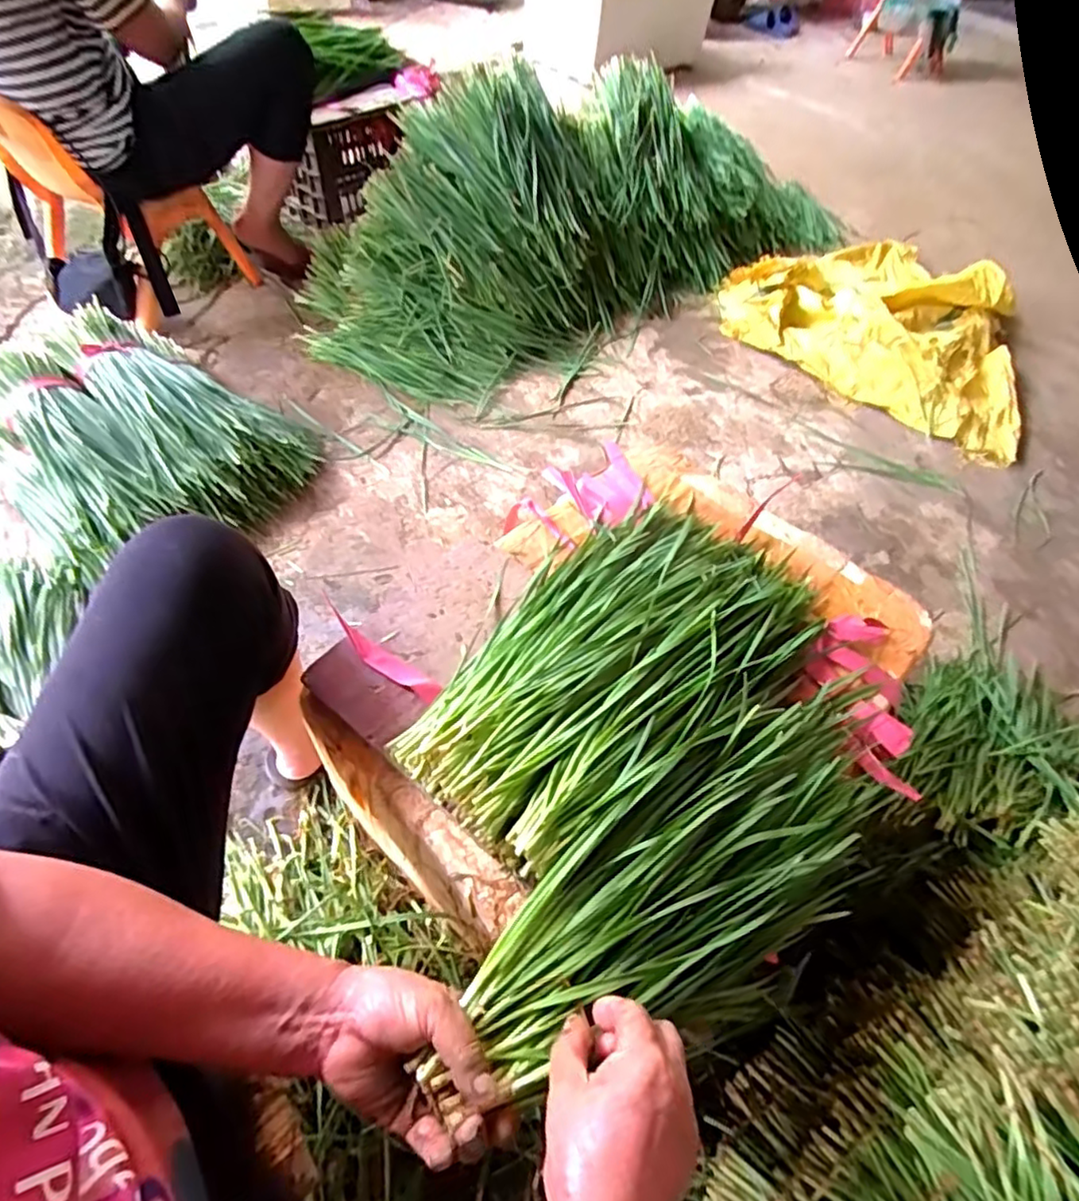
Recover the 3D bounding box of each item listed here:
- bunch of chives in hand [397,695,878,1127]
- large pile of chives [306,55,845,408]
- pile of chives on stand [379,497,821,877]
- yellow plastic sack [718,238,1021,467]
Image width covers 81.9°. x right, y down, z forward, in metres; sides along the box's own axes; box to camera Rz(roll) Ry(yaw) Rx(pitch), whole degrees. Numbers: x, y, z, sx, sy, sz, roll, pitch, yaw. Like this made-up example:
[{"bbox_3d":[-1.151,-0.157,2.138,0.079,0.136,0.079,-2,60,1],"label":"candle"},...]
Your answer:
[{"bbox_3d":[0.133,0.212,0.479,0.412,0.071,0.159,-18,57,-34],"label":"bunch of chives in hand"},{"bbox_3d":[0.180,-0.950,1.460,1.431,0.415,0.486,-30,65,-25],"label":"large pile of chives"},{"bbox_3d":[0.083,0.043,0.581,0.425,0.087,0.232,-36,67,-27],"label":"pile of chives on stand"},{"bbox_3d":[0.913,-0.749,1.591,0.777,0.129,0.708,33,61,18],"label":"yellow plastic sack"}]

